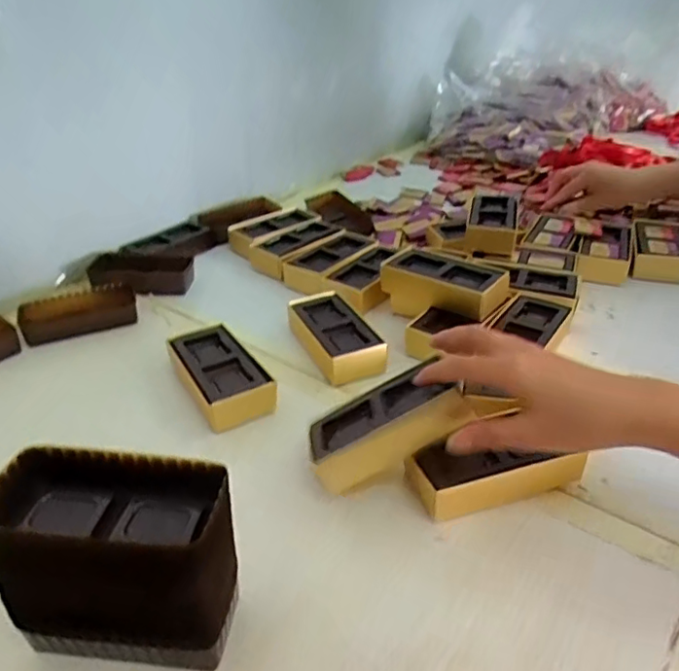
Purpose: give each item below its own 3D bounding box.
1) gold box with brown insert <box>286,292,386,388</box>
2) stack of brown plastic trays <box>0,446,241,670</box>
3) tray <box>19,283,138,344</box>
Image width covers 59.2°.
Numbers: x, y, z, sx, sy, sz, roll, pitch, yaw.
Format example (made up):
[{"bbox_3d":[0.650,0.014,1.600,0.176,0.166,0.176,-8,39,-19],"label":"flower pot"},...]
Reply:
[{"bbox_3d":[-0.005,0.002,0.581,0.060,0.037,0.119,-12,34,-18],"label":"gold box with brown insert"},{"bbox_3d":[-0.115,0.122,0.321,0.120,0.107,0.069,4,33,7],"label":"stack of brown plastic trays"},{"bbox_3d":[-0.275,-0.023,0.632,0.111,0.030,0.058,-19,37,-27],"label":"tray"}]

